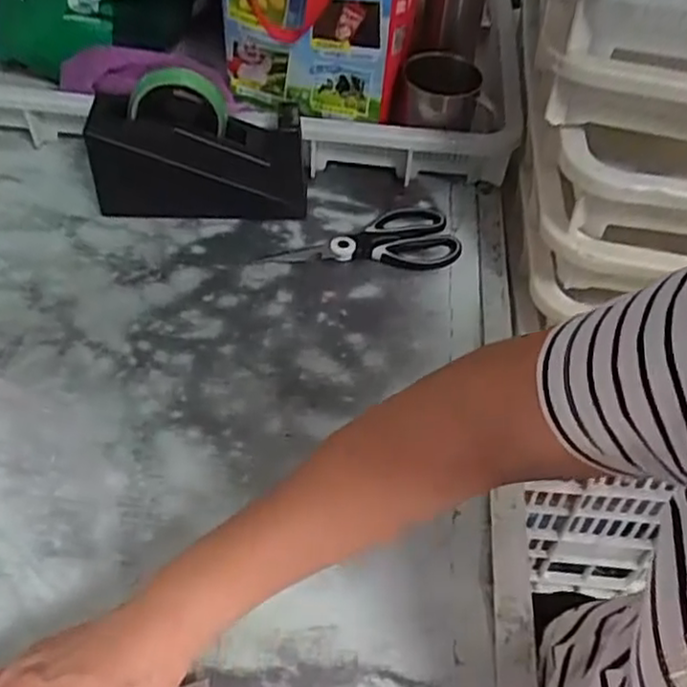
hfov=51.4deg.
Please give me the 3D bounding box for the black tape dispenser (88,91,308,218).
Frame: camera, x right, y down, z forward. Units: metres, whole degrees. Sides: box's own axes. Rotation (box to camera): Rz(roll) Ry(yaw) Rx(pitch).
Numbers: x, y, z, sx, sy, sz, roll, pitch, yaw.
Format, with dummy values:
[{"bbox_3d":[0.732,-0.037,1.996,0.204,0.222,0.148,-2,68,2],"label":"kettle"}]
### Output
[{"bbox_3d":[-0.139,-0.178,0.692,0.200,0.103,0.061,-2,48,-6],"label":"black tape dispenser"}]

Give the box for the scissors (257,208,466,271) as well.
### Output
[{"bbox_3d":[0.017,-0.105,0.692,0.185,0.012,0.085,-2,48,-6],"label":"scissors"}]

